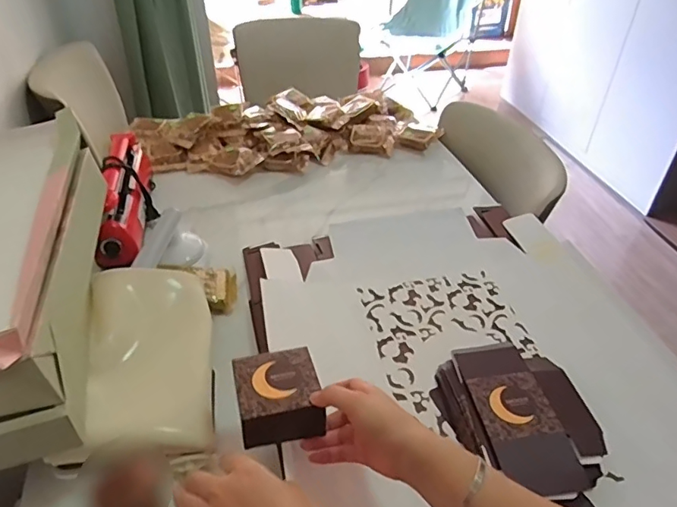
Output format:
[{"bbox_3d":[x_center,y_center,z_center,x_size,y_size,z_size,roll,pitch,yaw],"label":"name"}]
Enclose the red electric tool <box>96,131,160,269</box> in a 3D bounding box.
[{"bbox_3d":[-0.380,-0.117,0.908,0.073,0.107,0.314,-6,40,-8],"label":"red electric tool"}]

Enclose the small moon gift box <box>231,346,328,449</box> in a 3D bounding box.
[{"bbox_3d":[-0.063,0.149,0.534,0.083,0.042,0.088,-10,40,-12],"label":"small moon gift box"}]

